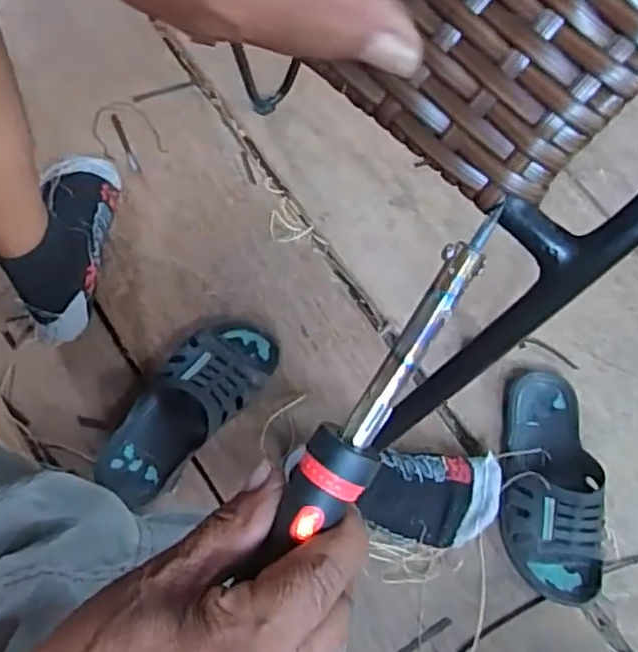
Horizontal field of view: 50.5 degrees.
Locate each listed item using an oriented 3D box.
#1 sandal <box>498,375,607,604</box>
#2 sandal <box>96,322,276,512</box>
[{"bbox_3d":[0.250,0.165,0.724,0.109,0.065,0.241,2,75,0],"label":"sandal"},{"bbox_3d":[-0.136,0.075,0.737,0.100,0.063,0.216,41,78,10],"label":"sandal"}]

